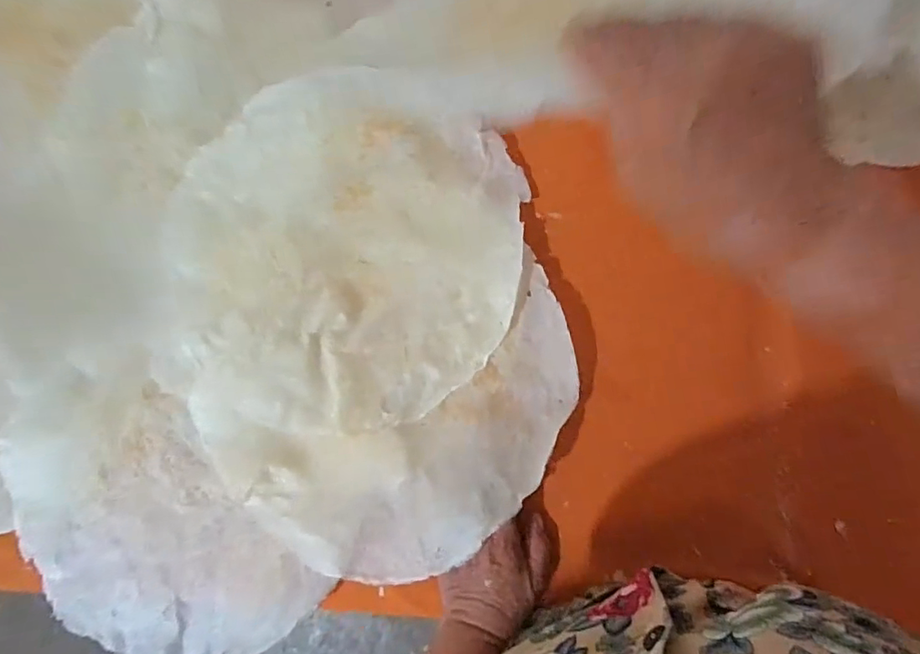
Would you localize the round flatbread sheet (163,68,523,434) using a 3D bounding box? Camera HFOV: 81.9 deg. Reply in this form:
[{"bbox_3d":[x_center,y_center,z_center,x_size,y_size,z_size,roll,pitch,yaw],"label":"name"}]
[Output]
[{"bbox_3d":[-0.117,-0.078,0.511,0.332,0.019,0.338,-1,85,7],"label":"round flatbread sheet"}]

